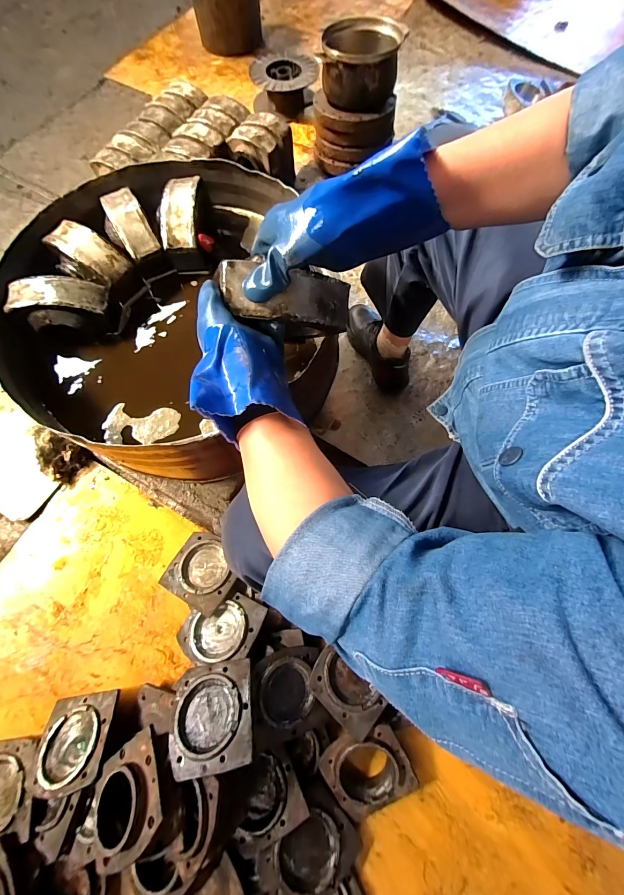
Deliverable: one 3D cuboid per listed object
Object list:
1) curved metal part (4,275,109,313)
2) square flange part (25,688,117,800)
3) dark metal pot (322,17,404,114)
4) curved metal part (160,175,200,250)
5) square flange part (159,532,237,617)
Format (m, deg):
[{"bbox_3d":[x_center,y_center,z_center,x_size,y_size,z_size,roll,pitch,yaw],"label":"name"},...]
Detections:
[{"bbox_3d":[-0.430,-0.256,0.560,0.151,0.033,0.061,-5,71,-2],"label":"curved metal part"},{"bbox_3d":[-0.493,0.604,0.691,0.167,0.017,0.157,-16,45,10],"label":"square flange part"},{"bbox_3d":[0.135,-1.097,0.961,0.212,0.126,0.209,-1,71,-1],"label":"dark metal pot"},{"bbox_3d":[-0.240,-0.436,0.610,0.065,0.026,0.154,3,84,0],"label":"curved metal part"},{"bbox_3d":[-0.255,0.286,0.783,0.152,0.014,0.148,26,64,16],"label":"square flange part"}]

